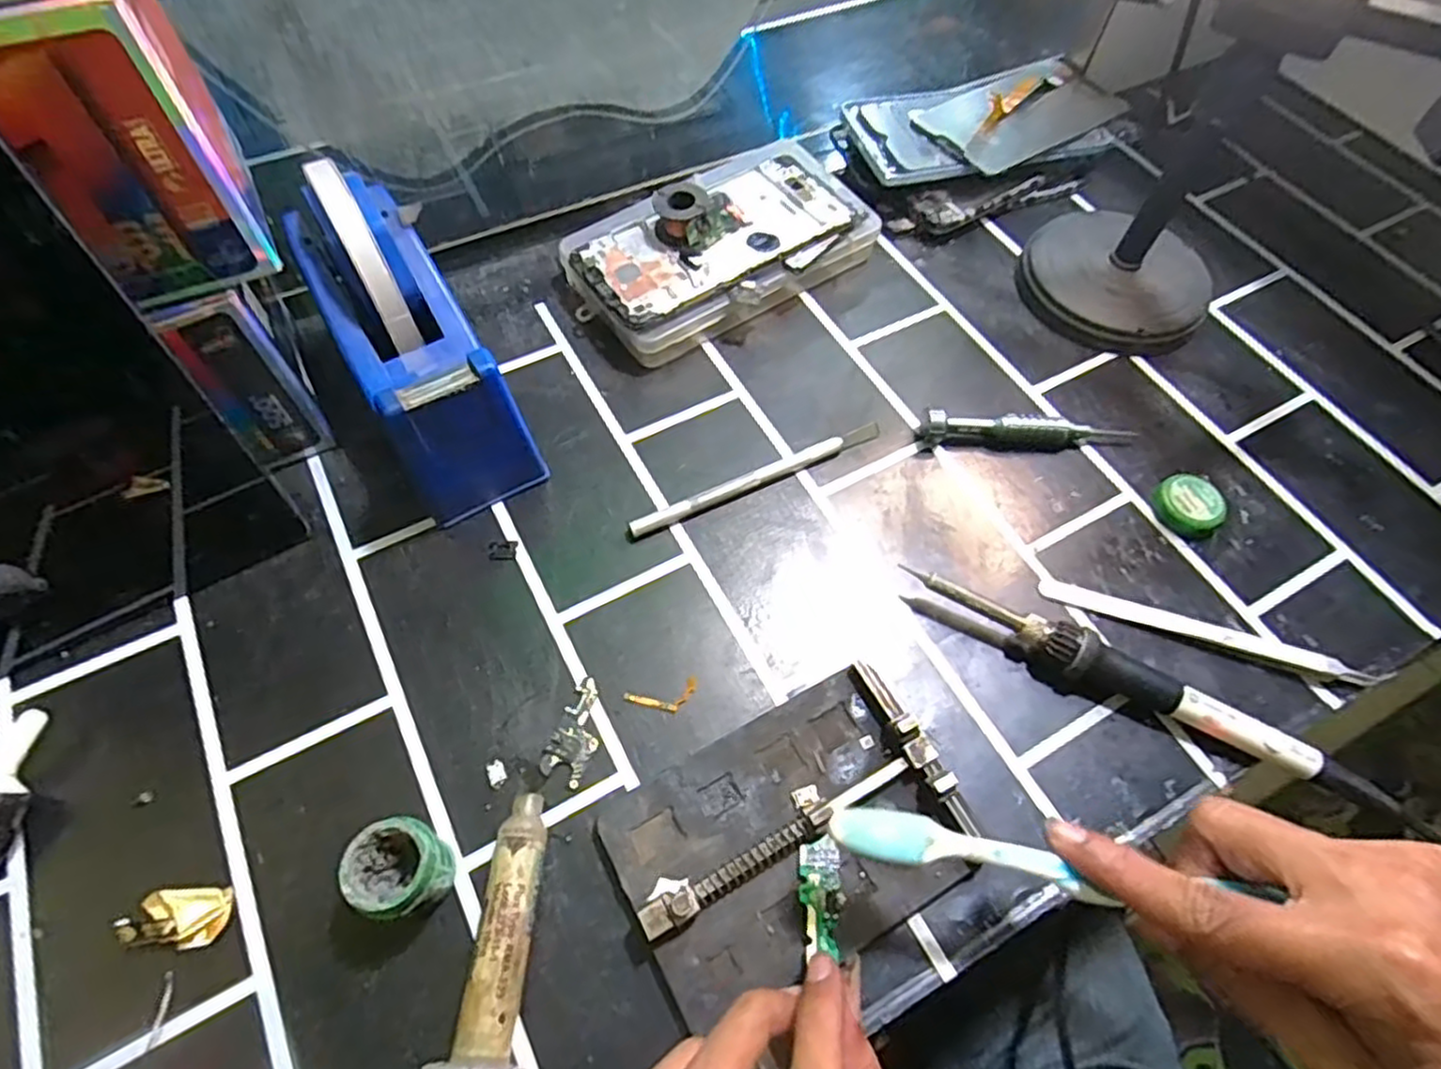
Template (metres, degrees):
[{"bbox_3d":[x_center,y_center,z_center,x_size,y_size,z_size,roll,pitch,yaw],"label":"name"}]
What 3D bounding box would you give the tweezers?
[{"bbox_3d":[0.219,0.044,0.325,0.143,0.009,0.013,18,61,8],"label":"tweezers"}]

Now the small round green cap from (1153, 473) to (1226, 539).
[{"bbox_3d":[0.231,-0.014,0.356,0.029,0.013,0.031,1,60,-1],"label":"small round green cap"}]

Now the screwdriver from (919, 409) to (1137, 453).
[{"bbox_3d":[0.161,-0.052,0.374,0.111,0.016,0.013,2,60,-1],"label":"screwdriver"}]

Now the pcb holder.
[{"bbox_3d":[0.027,0.112,0.272,0.125,0.022,0.087,-26,64,-15],"label":"pcb holder"}]

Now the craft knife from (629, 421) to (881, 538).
[{"bbox_3d":[0.020,-0.028,0.360,0.138,0.009,0.009,-24,64,-15],"label":"craft knife"}]

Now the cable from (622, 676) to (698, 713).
[{"bbox_3d":[-0.024,0.069,0.305,0.031,0.004,0.013,-12,61,-9],"label":"cable"}]

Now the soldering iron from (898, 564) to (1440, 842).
[{"bbox_3d":[0.181,0.066,0.304,0.215,0.020,0.019,28,63,13],"label":"soldering iron"}]

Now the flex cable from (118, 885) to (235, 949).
[{"bbox_3d":[-0.194,0.136,0.257,0.032,0.009,0.019,-1,60,-2],"label":"flex cable"}]

